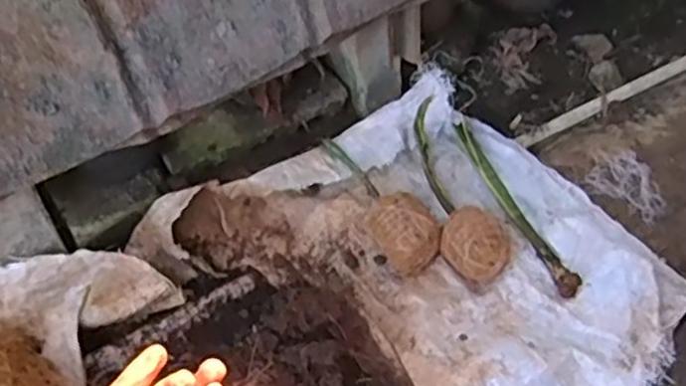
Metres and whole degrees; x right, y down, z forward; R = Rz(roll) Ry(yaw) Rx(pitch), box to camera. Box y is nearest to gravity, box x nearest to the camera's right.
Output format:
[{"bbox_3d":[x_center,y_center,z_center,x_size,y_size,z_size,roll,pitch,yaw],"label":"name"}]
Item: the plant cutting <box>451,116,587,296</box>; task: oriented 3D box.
[{"bbox_3d":[0.228,0.013,0.961,0.027,0.023,0.298,-20,56,-13],"label":"plant cutting"}]

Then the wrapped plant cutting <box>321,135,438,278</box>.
[{"bbox_3d":[0.044,-0.005,0.958,0.072,0.061,0.247,-26,53,-13],"label":"wrapped plant cutting"}]

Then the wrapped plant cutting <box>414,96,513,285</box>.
[{"bbox_3d":[0.160,-0.030,0.967,0.096,0.063,0.326,-7,51,2],"label":"wrapped plant cutting"}]

